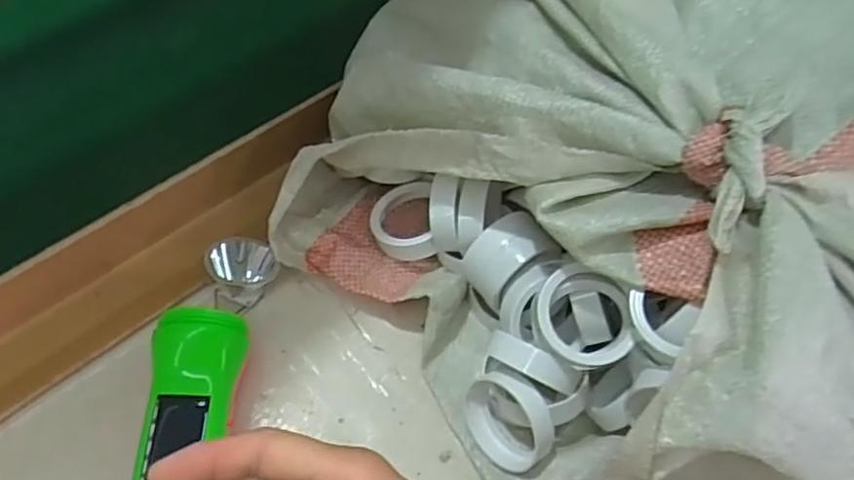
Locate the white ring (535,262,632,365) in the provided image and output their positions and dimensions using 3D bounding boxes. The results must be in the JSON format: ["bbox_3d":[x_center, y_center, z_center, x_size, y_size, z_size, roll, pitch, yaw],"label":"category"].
[{"bbox_3d":[0.079,0.038,0.338,0.046,0.019,0.051,-6,85,5],"label":"white ring"}]

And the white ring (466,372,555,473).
[{"bbox_3d":[0.045,0.098,0.361,0.018,0.055,0.053,-22,57,-41],"label":"white ring"}]

